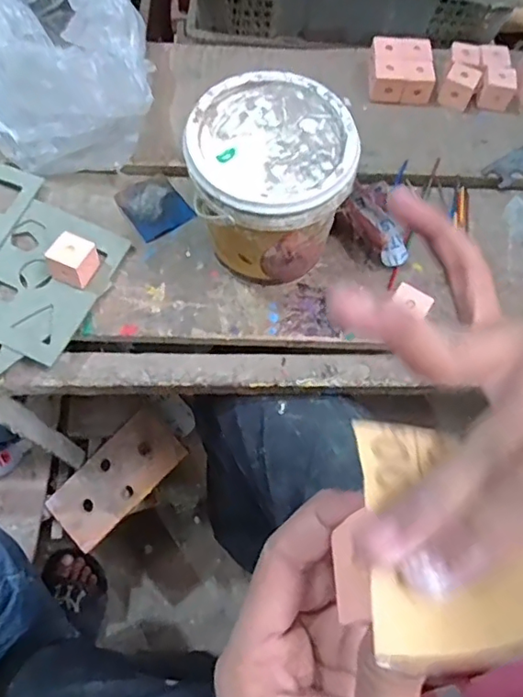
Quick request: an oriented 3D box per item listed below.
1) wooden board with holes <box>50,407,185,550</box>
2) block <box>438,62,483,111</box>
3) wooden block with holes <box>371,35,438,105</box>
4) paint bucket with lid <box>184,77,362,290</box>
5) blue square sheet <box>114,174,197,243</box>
[{"bbox_3d":[-0.194,0.173,0.731,0.188,0.016,0.090,-45,74,-2],"label":"wooden board with holes"},{"bbox_3d":[0.209,-0.278,0.577,0.034,0.029,0.030,25,69,5],"label":"block"},{"bbox_3d":[0.148,-0.296,0.580,0.062,0.033,0.063,5,69,-3],"label":"wooden block with holes"},{"bbox_3d":[0.007,-0.126,0.452,0.118,0.132,0.120,2,69,-4],"label":"paint bucket with lid"},{"bbox_3d":[-0.104,-0.138,0.521,0.054,0.006,0.067,-33,75,-16],"label":"blue square sheet"}]

